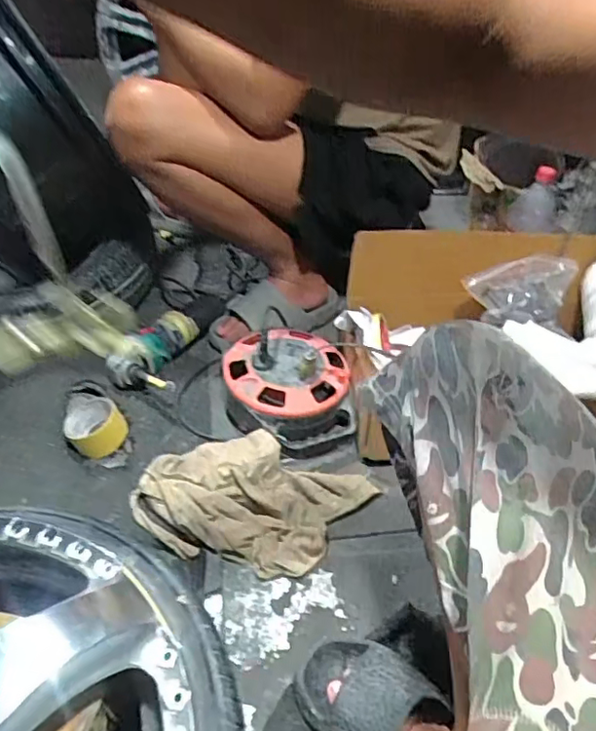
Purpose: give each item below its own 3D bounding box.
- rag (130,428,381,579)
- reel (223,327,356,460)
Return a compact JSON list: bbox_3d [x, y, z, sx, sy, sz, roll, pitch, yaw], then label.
[{"bbox_3d":[-0.066,0.181,0.822,0.313,0.054,0.201,14,42,14],"label":"rag"},{"bbox_3d":[-0.017,0.041,0.942,0.202,0.106,0.228,-6,41,-9],"label":"reel"}]

